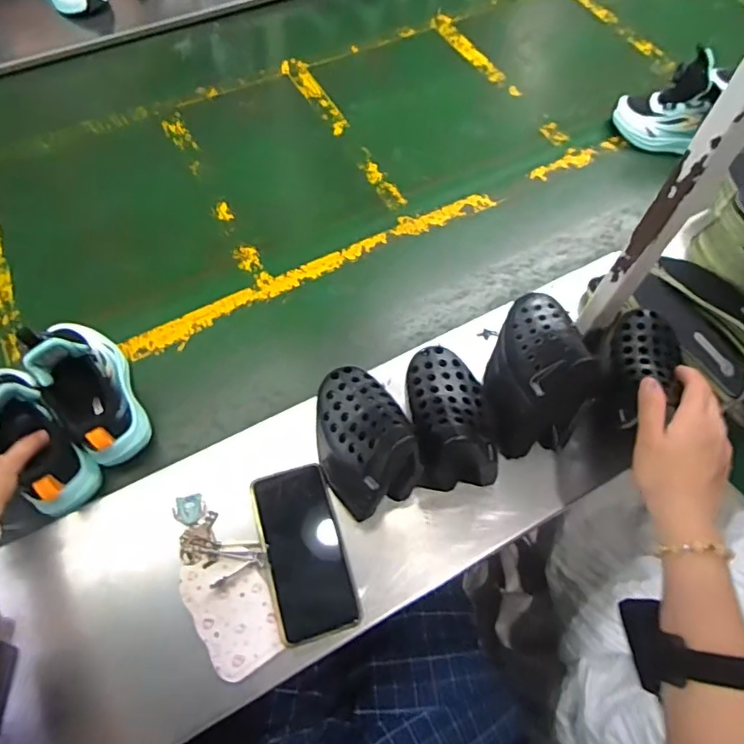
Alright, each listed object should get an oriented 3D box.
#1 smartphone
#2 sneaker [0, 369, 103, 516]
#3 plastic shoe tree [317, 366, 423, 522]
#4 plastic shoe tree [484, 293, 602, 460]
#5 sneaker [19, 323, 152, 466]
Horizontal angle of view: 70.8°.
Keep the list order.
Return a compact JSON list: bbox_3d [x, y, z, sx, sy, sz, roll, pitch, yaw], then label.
[{"bbox_3d":[-0.065,0.172,0.507,0.074,0.007,0.156,-11,66,-16],"label":"smartphone"},{"bbox_3d":[-0.336,0.073,0.512,0.070,0.061,0.153,-32,102,-16],"label":"sneaker"},{"bbox_3d":[-0.010,0.061,0.508,0.083,0.106,0.128,-20,65,-12],"label":"plastic shoe tree"},{"bbox_3d":[0.169,0.012,0.549,0.096,0.144,0.136,18,63,7],"label":"plastic shoe tree"},{"bbox_3d":[-0.308,0.007,0.561,0.071,0.133,0.174,-31,68,-17],"label":"sneaker"}]

